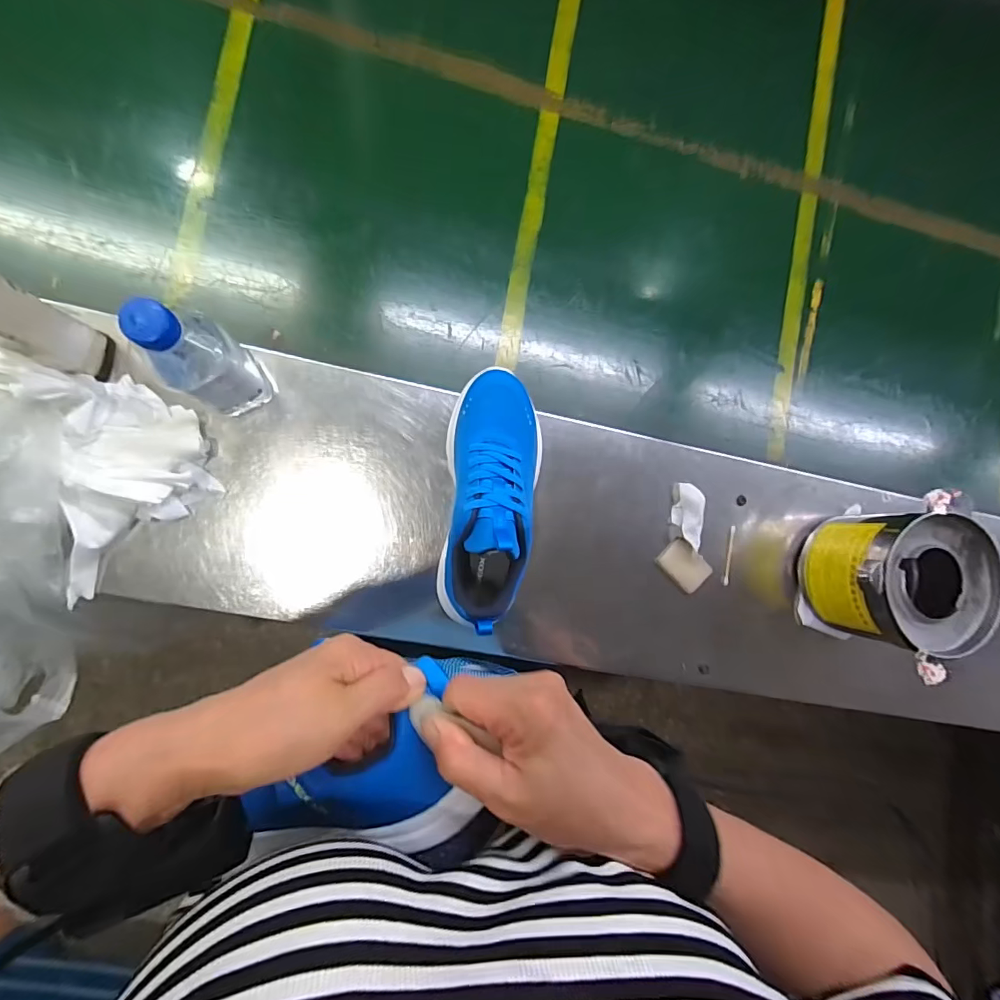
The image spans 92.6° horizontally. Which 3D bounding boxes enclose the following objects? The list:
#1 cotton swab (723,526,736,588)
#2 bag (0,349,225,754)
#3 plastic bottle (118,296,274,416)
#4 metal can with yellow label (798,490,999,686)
[{"bbox_3d":[0.269,0.066,0.560,0.008,0.005,0.069,9,86,-8],"label":"cotton swab"},{"bbox_3d":[-0.447,0.077,0.448,0.176,0.141,0.408,33,102,-6],"label":"bag"},{"bbox_3d":[-0.250,-0.120,0.398,0.067,0.153,0.056,43,82,-5],"label":"plastic bottle"},{"bbox_3d":[0.428,0.088,0.518,0.140,0.114,0.149,0,88,-9],"label":"metal can with yellow label"}]

